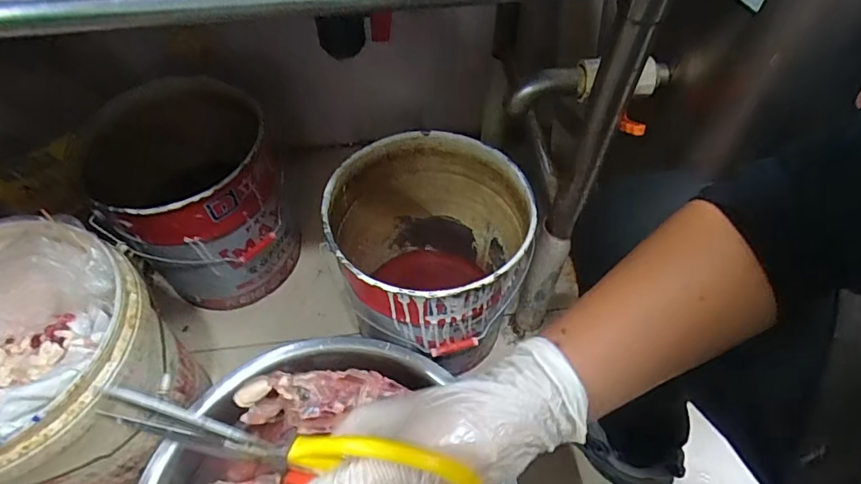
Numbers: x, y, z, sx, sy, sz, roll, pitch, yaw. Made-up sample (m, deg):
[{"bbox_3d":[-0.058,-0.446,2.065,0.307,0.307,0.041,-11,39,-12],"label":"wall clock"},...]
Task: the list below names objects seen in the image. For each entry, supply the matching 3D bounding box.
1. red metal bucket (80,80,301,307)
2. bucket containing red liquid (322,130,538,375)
[{"bbox_3d":[-0.405,-0.075,0.888,0.282,0.283,0.292,0,54,0],"label":"red metal bucket"},{"bbox_3d":[-0.005,0.035,0.789,0.276,0.296,0.259,0,54,0],"label":"bucket containing red liquid"}]

